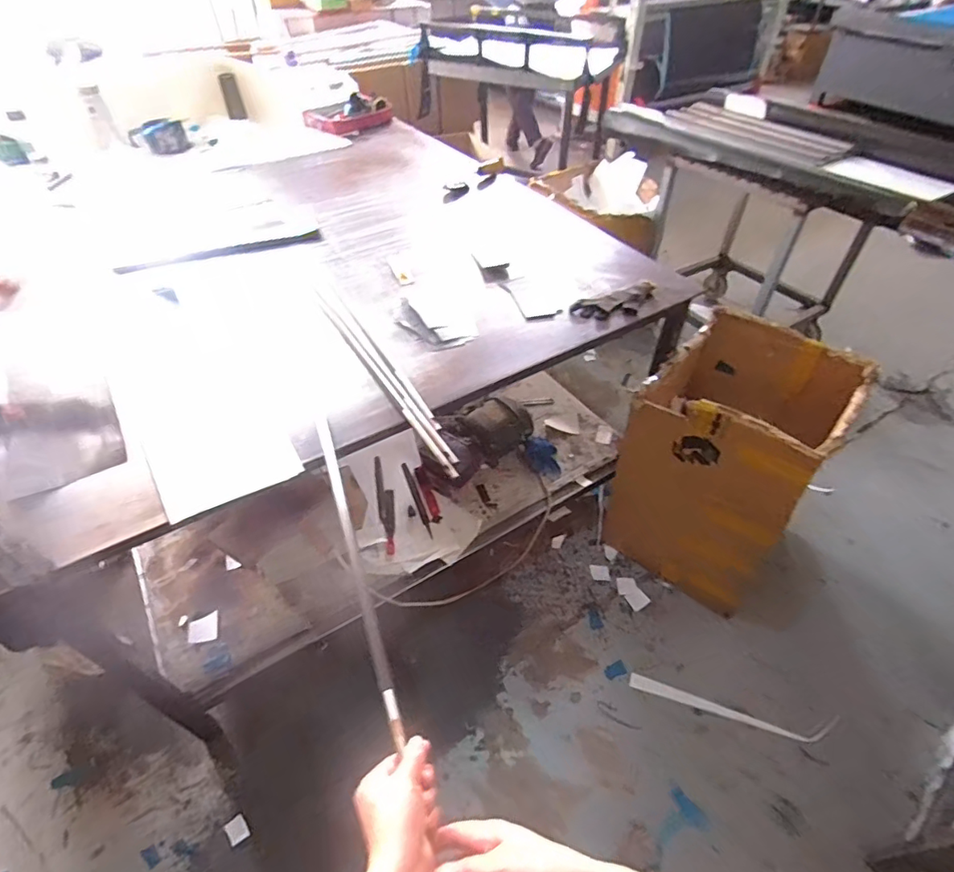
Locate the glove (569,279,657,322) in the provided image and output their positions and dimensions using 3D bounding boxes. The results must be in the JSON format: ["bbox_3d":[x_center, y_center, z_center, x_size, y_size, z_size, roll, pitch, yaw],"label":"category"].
[{"bbox_3d":[0.333,-0.313,1.243,0.229,0.033,0.099,-25,51,-22],"label":"glove"}]

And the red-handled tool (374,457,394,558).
[{"bbox_3d":[-0.273,0.205,1.565,0.048,0.026,0.357,-7,46,-7],"label":"red-handled tool"}]

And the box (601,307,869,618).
[{"bbox_3d":[0.707,0.052,1.514,0.449,0.650,0.484,30,53,26],"label":"box"}]

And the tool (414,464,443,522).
[{"bbox_3d":[-0.147,0.176,1.578,0.031,0.017,0.211,-15,48,-14],"label":"tool"}]

